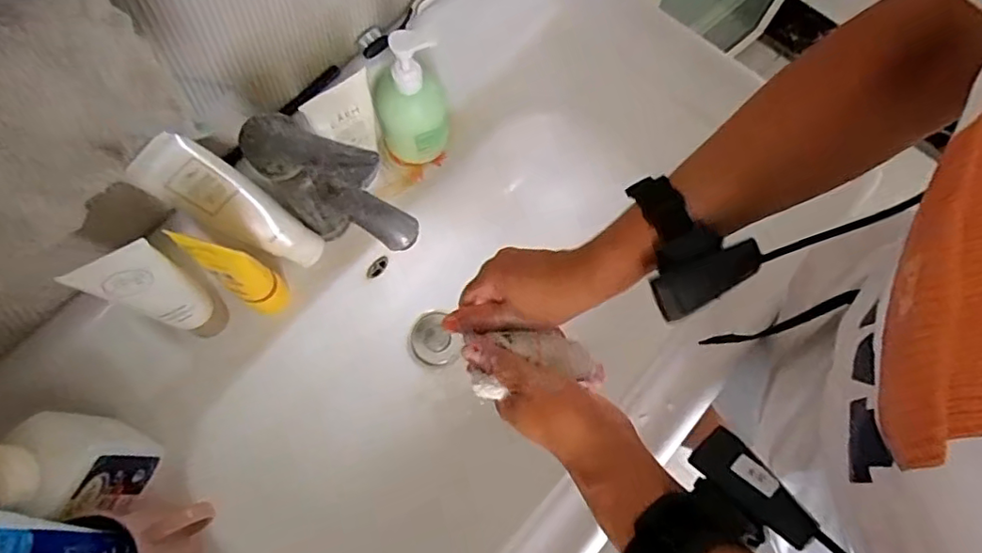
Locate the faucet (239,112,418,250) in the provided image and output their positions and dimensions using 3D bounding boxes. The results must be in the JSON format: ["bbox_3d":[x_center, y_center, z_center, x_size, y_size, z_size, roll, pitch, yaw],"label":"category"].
[{"bbox_3d":[-0.119,-0.057,0.483,0.129,0.171,0.049,22,74,5],"label":"faucet"}]

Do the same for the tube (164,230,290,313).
[{"bbox_3d":[-0.219,-0.009,0.475,0.043,0.116,0.034,18,70,38],"label":"tube"}]

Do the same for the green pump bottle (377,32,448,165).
[{"bbox_3d":[-0.076,-0.170,0.535,0.064,0.140,0.067,-12,74,-5],"label":"green pump bottle"}]

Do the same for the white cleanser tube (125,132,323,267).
[{"bbox_3d":[-0.218,-0.059,0.492,0.026,0.164,0.047,8,67,44],"label":"white cleanser tube"}]

